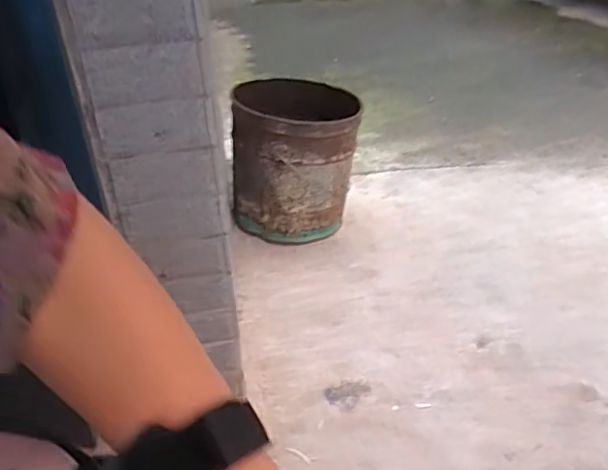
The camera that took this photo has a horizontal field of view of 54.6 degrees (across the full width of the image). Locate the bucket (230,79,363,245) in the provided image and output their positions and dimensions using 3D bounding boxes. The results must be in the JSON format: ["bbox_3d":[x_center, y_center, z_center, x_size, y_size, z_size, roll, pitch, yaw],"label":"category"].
[{"bbox_3d":[-0.024,-0.179,1.374,0.267,0.299,0.282,3,34,-2],"label":"bucket"}]

